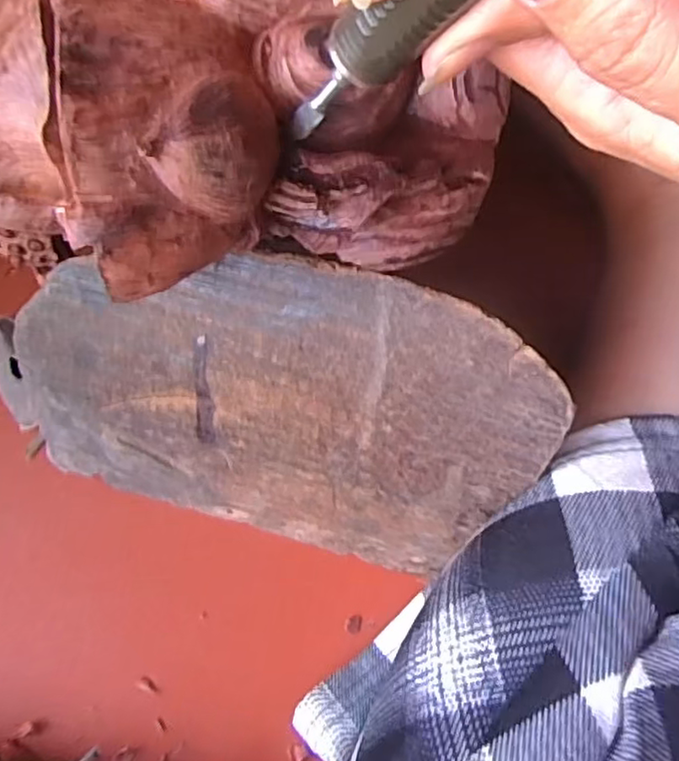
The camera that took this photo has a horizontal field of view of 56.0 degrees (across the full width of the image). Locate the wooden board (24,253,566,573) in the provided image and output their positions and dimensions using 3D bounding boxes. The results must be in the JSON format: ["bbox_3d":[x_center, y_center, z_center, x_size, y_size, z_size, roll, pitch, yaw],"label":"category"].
[{"bbox_3d":[-0.026,0.015,0.239,0.188,0.137,0.013,17,39,3],"label":"wooden board"}]

